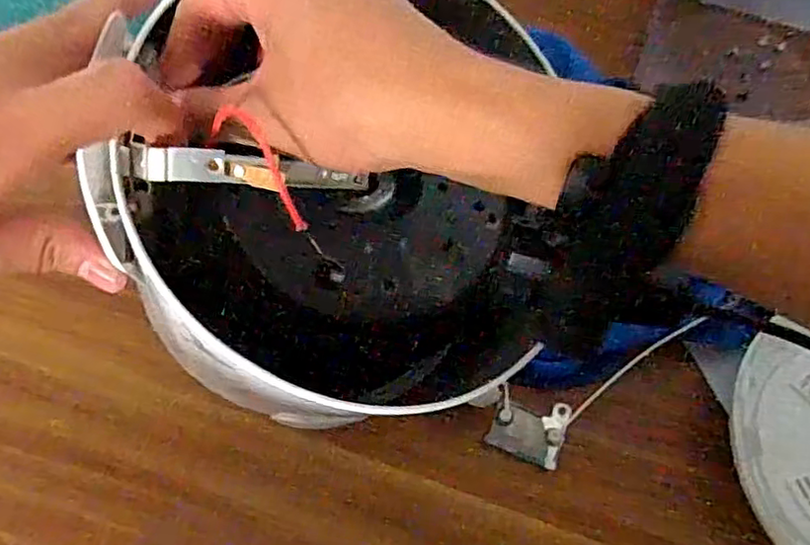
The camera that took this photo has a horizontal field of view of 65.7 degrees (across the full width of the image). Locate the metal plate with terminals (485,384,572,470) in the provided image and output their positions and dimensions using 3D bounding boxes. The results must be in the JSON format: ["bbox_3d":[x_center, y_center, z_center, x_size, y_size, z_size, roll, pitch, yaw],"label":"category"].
[{"bbox_3d":[0.080,0.099,0.406,0.047,0.011,0.041,21,75,2],"label":"metal plate with terminals"}]

